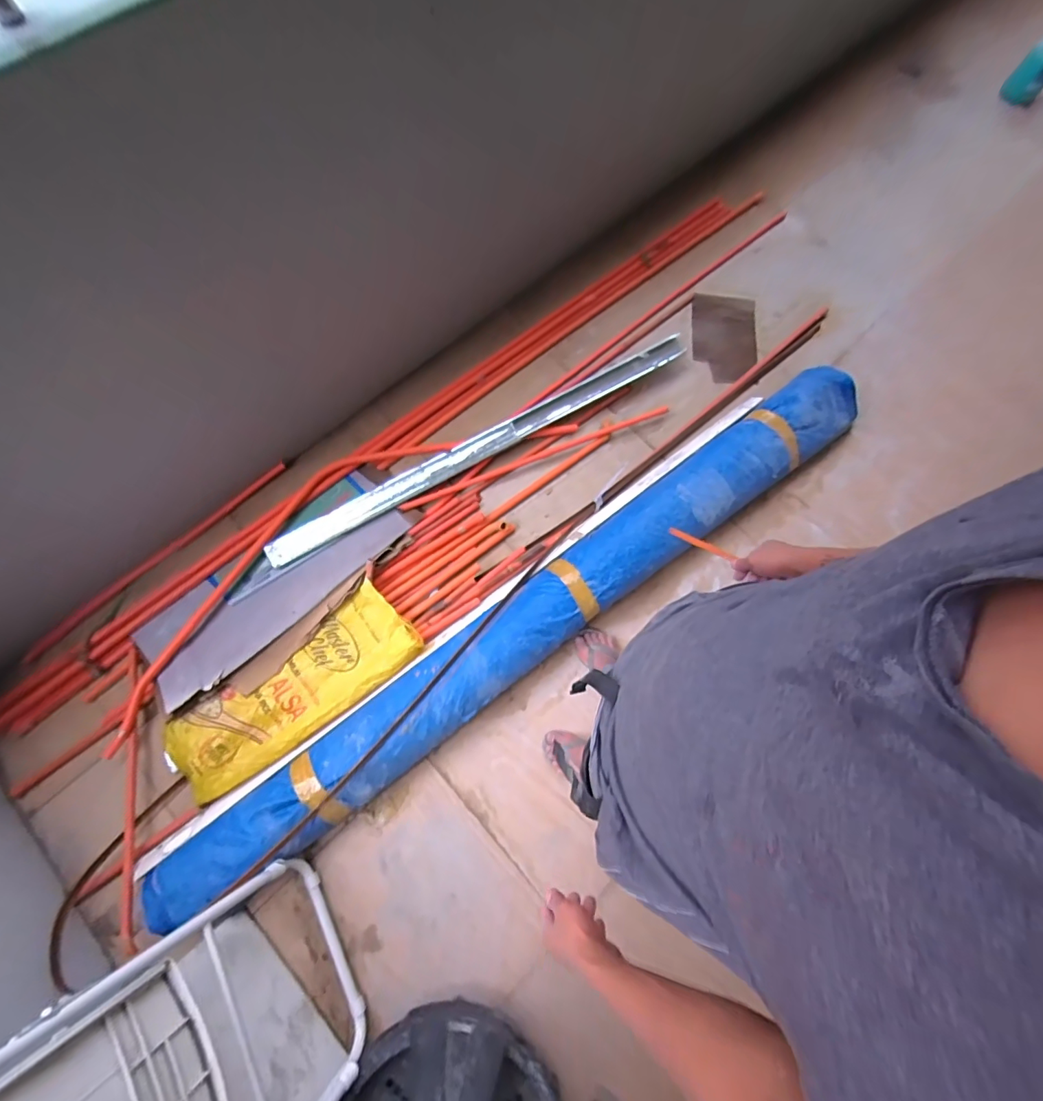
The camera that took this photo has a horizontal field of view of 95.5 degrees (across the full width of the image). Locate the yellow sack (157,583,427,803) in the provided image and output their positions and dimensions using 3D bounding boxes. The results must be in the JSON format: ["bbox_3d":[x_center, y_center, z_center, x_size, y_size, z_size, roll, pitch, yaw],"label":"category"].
[{"bbox_3d":[-0.586,0.367,1.242,0.645,0.070,0.247,-39,79,-11],"label":"yellow sack"}]

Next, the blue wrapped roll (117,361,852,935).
[{"bbox_3d":[0.099,0.145,1.324,2.358,0.132,0.247,-36,78,-11],"label":"blue wrapped roll"}]

